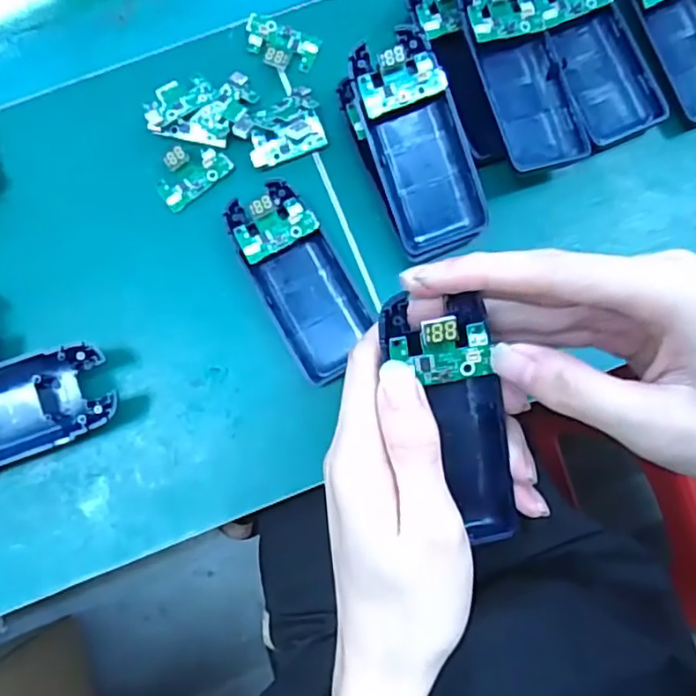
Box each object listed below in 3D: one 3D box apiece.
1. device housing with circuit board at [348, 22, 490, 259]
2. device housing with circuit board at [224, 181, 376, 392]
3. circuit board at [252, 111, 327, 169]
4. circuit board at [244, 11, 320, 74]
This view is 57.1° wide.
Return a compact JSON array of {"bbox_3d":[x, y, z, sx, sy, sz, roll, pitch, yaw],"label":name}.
[{"bbox_3d":[0.034,-0.102,0.320,0.045,0.018,0.102,-22,103,-5],"label":"device housing with circuit board"},{"bbox_3d":[-0.023,-0.035,0.324,0.045,0.021,0.099,-30,84,-5],"label":"device housing with circuit board"},{"bbox_3d":[-0.033,-0.110,0.336,0.040,0.012,0.018,-21,83,-4],"label":"circuit board"},{"bbox_3d":[-0.037,-0.164,0.346,0.040,0.007,0.026,21,82,2],"label":"circuit board"}]

